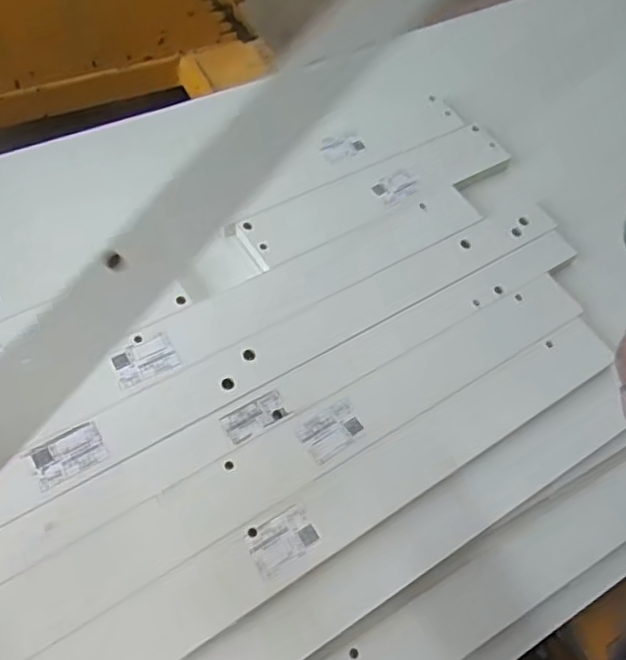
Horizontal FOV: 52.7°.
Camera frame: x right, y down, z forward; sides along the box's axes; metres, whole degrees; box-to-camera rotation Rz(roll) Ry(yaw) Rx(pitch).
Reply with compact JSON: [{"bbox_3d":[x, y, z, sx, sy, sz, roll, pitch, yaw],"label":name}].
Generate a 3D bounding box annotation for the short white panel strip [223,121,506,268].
[{"bbox_3d":[0.078,-0.162,0.724,0.352,0.015,0.073,-25,64,-20],"label":"short white panel strip"}]

